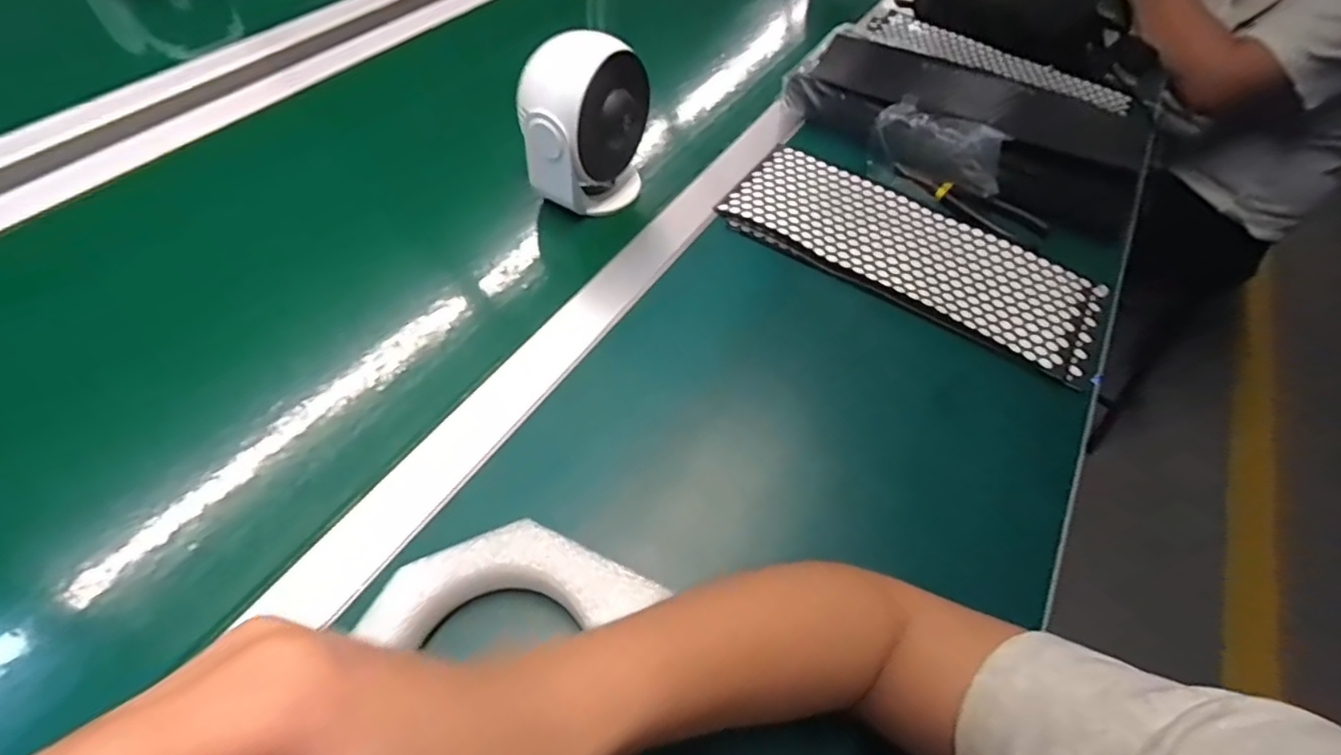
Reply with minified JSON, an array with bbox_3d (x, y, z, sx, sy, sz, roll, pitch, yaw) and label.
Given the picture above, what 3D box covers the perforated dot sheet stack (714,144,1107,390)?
[{"bbox_3d":[0.217,-0.118,0.546,0.330,0.015,0.138,27,56,15],"label":"perforated dot sheet stack"}]

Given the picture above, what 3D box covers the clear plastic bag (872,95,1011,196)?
[{"bbox_3d":[0.263,-0.223,0.589,0.125,0.066,0.023,30,56,17],"label":"clear plastic bag"}]

